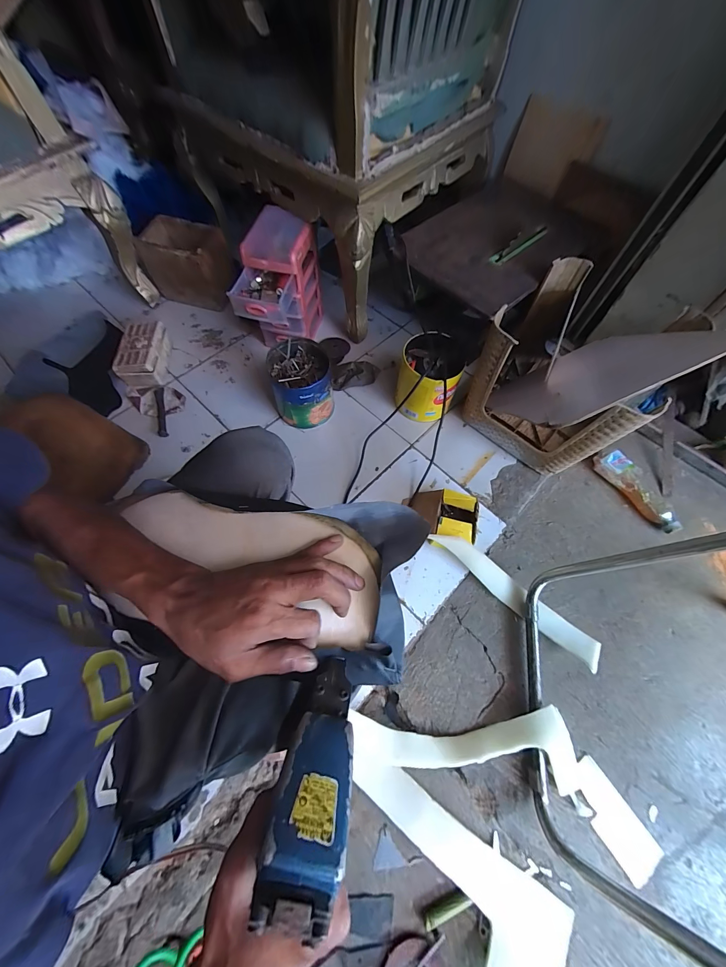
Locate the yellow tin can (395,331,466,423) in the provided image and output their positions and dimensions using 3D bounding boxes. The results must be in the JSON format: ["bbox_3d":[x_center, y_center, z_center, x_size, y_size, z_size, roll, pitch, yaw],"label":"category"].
[{"bbox_3d":[0.160,-0.258,0.829,0.140,0.153,0.159,3,64,0],"label":"yellow tin can"}]

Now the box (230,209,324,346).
[{"bbox_3d":[-0.210,-0.478,0.843,0.136,0.271,0.262,13,65,5],"label":"box"}]

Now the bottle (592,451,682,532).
[{"bbox_3d":[0.662,0.016,0.795,0.056,0.062,0.223,-27,66,-14],"label":"bottle"}]

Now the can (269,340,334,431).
[{"bbox_3d":[-0.149,-0.236,0.816,0.139,0.148,0.151,-12,65,-7],"label":"can"}]

